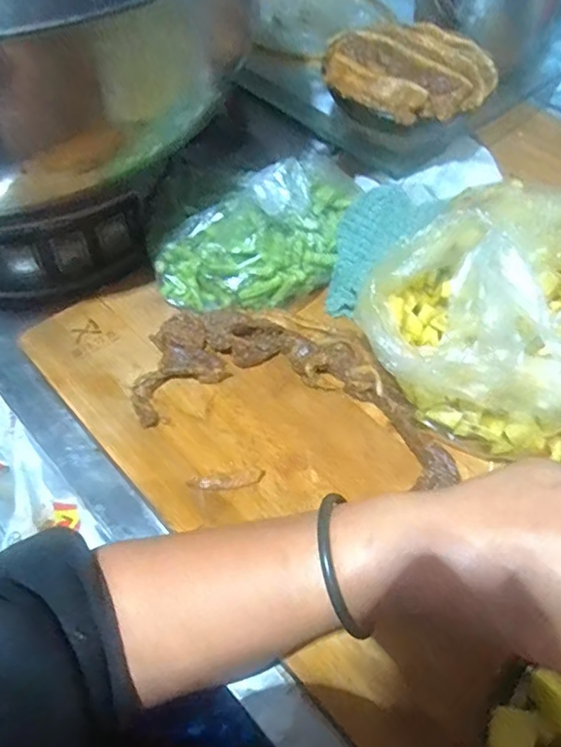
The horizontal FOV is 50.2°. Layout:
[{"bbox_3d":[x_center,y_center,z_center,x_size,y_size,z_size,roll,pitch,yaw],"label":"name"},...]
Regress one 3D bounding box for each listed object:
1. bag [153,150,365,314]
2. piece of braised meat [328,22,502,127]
[{"bbox_3d":[-0.003,-0.104,0.441,0.173,0.062,0.081,-33,62,-22],"label":"bag"},{"bbox_3d":[0.100,-0.229,0.448,0.108,0.026,0.103,1,55,-1],"label":"piece of braised meat"}]

